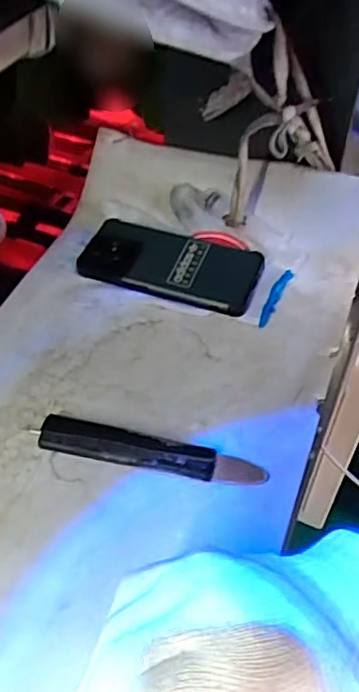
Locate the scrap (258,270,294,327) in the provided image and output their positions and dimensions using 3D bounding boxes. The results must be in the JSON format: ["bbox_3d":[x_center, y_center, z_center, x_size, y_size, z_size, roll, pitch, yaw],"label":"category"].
[{"bbox_3d":[0.086,-0.044,0.543,0.011,0.012,0.072,21,52,18],"label":"scrap"}]

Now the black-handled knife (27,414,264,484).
[{"bbox_3d":[-0.022,0.077,0.439,0.168,0.013,0.030,10,50,9],"label":"black-handled knife"}]

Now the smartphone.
[{"bbox_3d":[-0.008,-0.079,0.559,0.163,0.010,0.085,14,56,12],"label":"smartphone"}]

